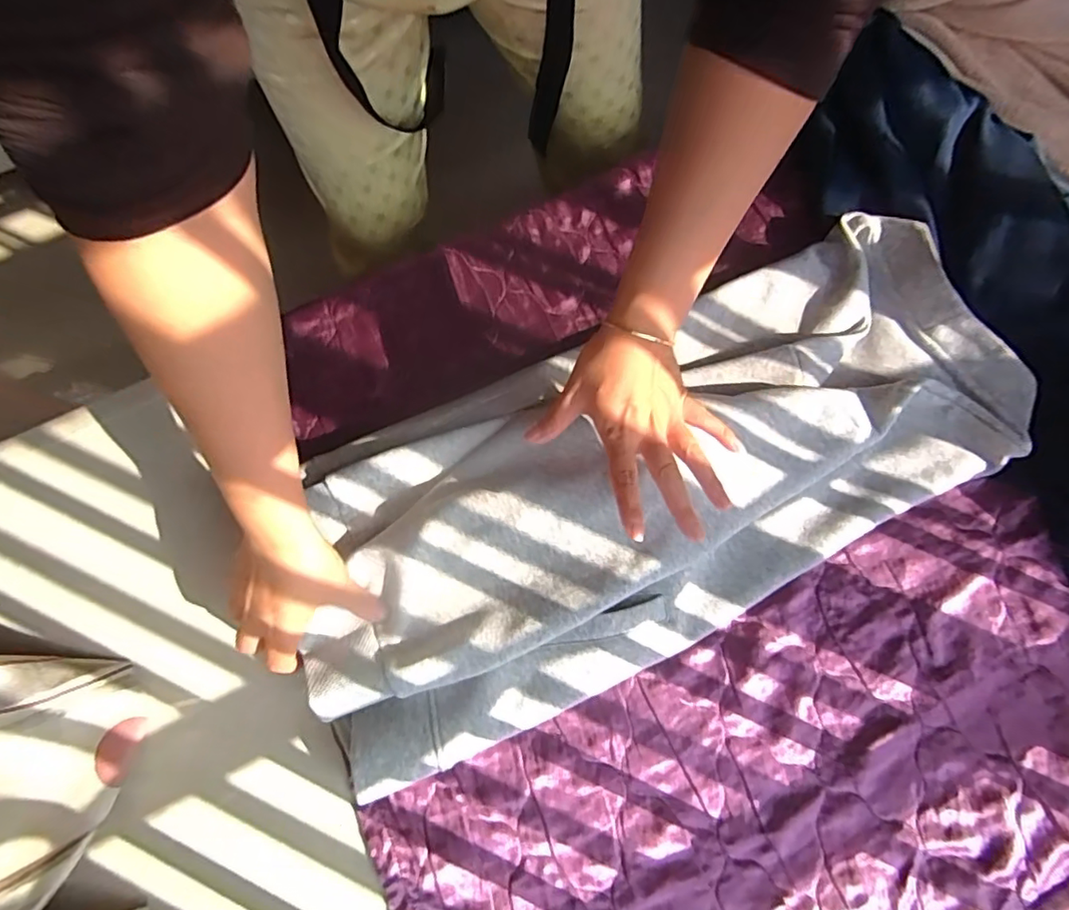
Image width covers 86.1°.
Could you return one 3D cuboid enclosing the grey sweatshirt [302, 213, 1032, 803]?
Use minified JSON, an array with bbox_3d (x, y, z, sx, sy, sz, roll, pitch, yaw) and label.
[{"bbox_3d":[0.107,0.015,0.489,0.634,0.060,0.260,-26,76,-9],"label":"grey sweatshirt"}]

